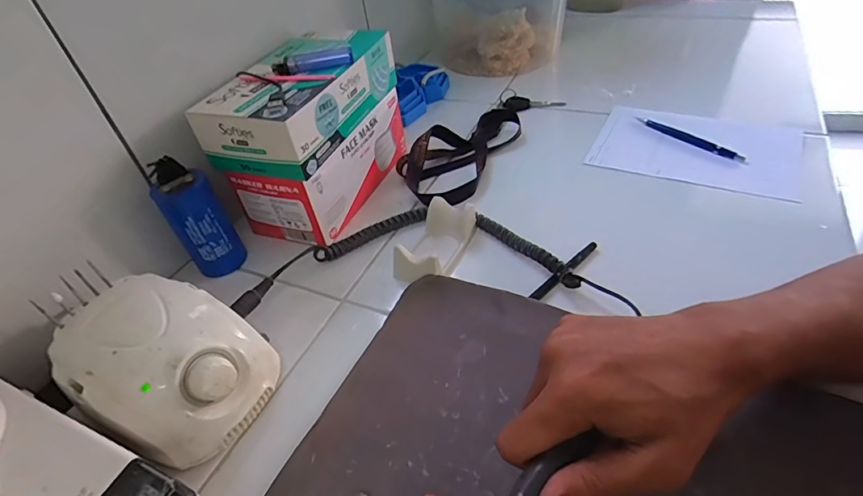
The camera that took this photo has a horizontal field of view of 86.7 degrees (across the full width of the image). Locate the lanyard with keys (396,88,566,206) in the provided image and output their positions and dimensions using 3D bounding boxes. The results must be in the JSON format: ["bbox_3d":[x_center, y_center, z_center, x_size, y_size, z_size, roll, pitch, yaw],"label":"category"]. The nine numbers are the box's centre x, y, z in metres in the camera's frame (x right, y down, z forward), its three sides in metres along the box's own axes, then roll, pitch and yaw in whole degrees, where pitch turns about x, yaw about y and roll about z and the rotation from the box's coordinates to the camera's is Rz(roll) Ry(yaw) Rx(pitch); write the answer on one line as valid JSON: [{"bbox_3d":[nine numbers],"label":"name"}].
[{"bbox_3d":[0.066,-0.146,0.577,0.096,0.032,0.278,25,52,33],"label":"lanyard with keys"}]

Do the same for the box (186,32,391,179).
[{"bbox_3d":[-0.132,-0.162,0.477,0.112,0.063,0.212,10,45,20],"label":"box"}]

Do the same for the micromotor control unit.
[{"bbox_3d":[-0.193,0.083,0.337,0.137,0.076,0.107,14,47,24],"label":"micromotor control unit"}]

